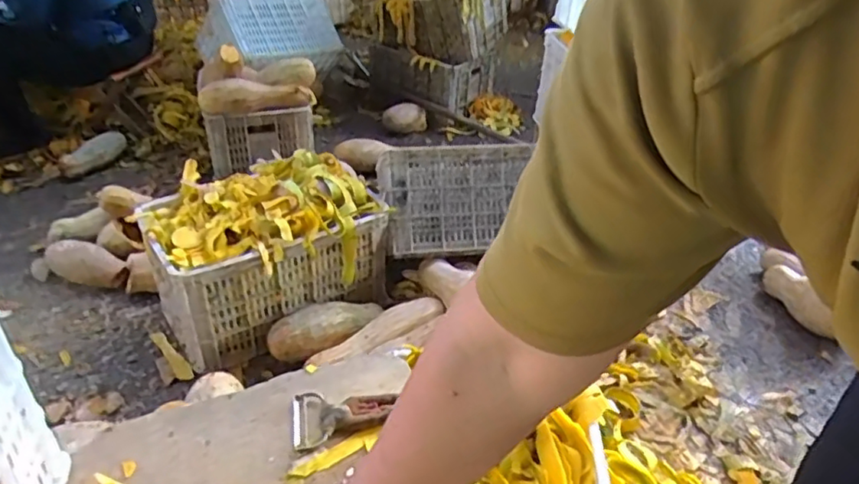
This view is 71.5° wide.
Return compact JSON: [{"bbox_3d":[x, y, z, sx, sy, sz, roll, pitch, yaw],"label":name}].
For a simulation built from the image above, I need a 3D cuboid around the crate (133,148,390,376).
[{"bbox_3d":[-0.425,0.011,1.549,0.528,0.367,0.392,-22,40,-32],"label":"crate"}]

